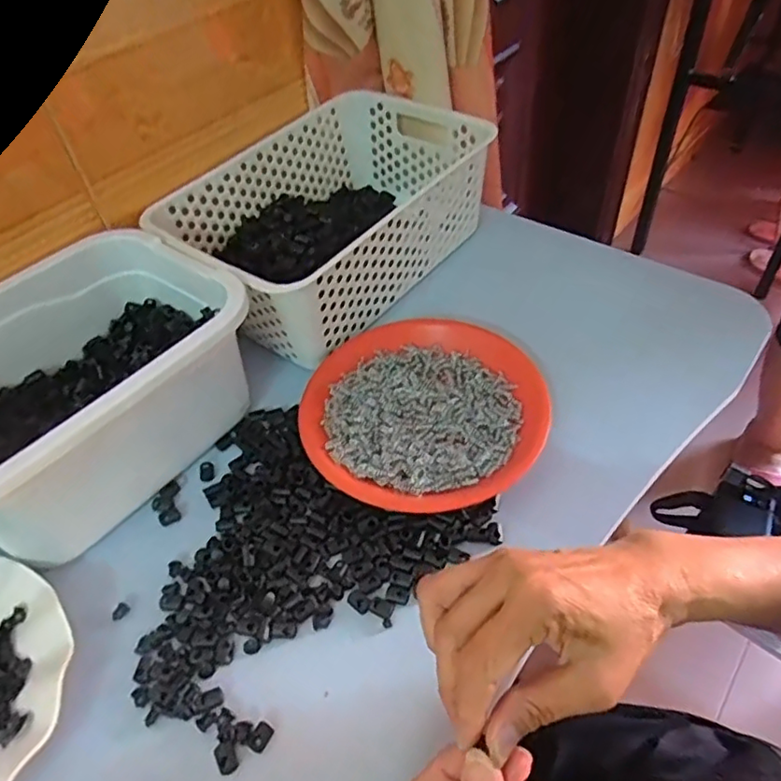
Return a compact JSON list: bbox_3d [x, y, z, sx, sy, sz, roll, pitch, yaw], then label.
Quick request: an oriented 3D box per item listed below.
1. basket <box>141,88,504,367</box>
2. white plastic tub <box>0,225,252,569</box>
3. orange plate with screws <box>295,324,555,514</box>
[{"bbox_3d":[-0.059,-0.173,0.590,0.193,0.103,0.293,30,58,28],"label":"basket"},{"bbox_3d":[-0.245,-0.006,0.462,0.187,0.104,0.250,27,56,26],"label":"white plastic tub"},{"bbox_3d":[0.024,0.013,0.491,0.192,0.024,0.183,-3,48,3],"label":"orange plate with screws"}]

